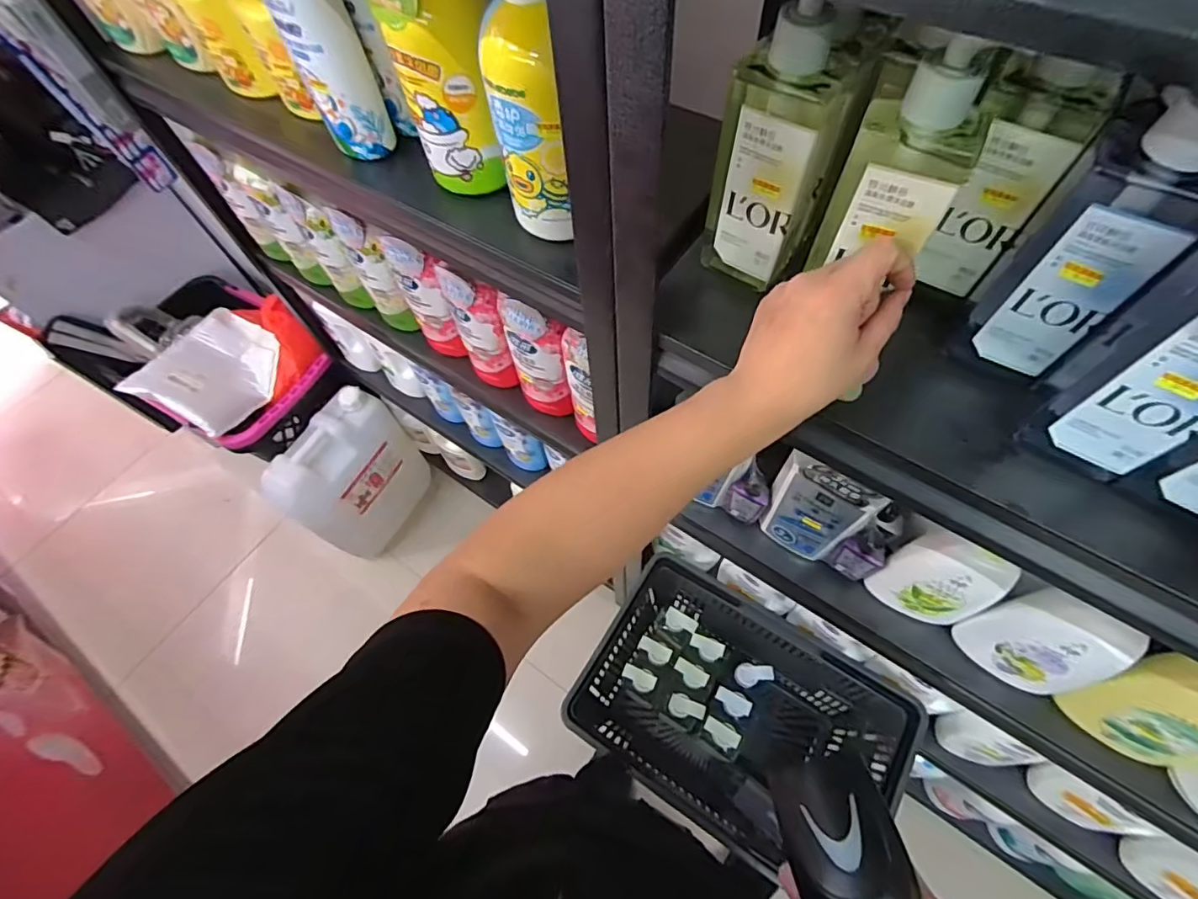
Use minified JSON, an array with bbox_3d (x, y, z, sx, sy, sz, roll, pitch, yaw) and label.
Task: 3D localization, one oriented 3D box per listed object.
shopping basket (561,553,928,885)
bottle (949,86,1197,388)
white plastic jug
[{"bbox_3d":[0.223,0.456,0.943,0.461,0.270,0.326,31,69,18],"label":"shopping basket"},{"bbox_3d":[0.314,-0.121,0.345,0.052,0.186,0.070,-42,67,-17],"label":"bottle"},{"bbox_3d":[-0.666,0.075,1.501,0.194,0.406,0.353,28,68,17],"label":"white plastic jug"}]

